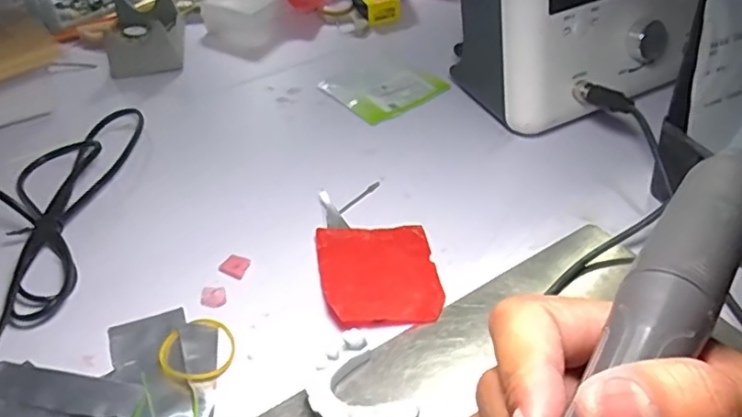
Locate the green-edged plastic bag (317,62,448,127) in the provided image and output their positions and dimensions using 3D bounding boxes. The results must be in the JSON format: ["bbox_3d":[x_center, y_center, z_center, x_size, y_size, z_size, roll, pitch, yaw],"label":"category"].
[{"bbox_3d":[0.010,-0.110,0.531,0.086,0.004,0.084,-28,50,-26],"label":"green-edged plastic bag"}]

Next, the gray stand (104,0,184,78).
[{"bbox_3d":[-0.218,-0.172,0.573,0.063,0.037,0.103,-10,45,-10],"label":"gray stand"}]

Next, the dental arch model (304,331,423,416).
[{"bbox_3d":[-0.009,0.094,0.299,0.042,0.019,0.067,-23,48,-22],"label":"dental arch model"}]

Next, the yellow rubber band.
[{"bbox_3d":[-0.096,0.078,0.328,0.040,0.005,0.042,-24,48,-22],"label":"yellow rubber band"}]

